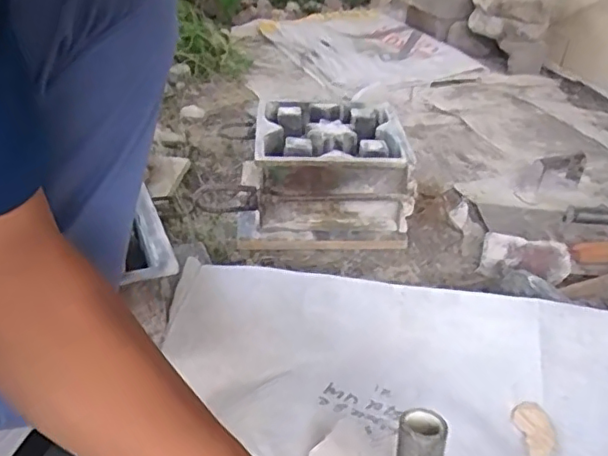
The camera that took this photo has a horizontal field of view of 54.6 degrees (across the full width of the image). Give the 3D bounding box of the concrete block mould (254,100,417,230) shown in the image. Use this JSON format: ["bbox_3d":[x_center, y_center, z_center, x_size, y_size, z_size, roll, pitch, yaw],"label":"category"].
[{"bbox_3d":[0.038,-0.096,0.935,0.221,0.136,0.231,-1,34,-4],"label":"concrete block mould"}]

